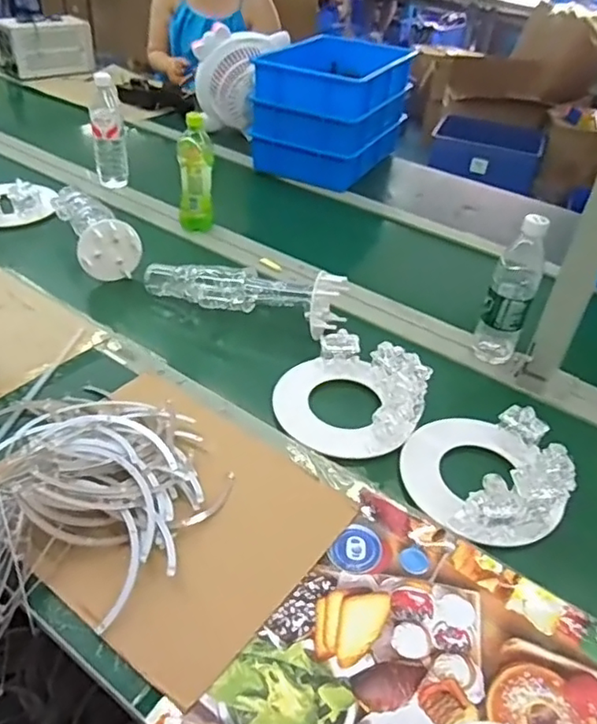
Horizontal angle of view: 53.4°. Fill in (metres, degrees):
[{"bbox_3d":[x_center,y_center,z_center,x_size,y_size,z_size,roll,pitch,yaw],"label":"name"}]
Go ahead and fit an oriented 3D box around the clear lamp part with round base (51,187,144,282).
[{"bbox_3d":[-0.373,-0.247,1.083,0.100,0.097,0.236,-17,45,-26],"label":"clear lamp part with round base"}]

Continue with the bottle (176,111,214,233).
[{"bbox_3d":[-0.199,-0.356,1.150,0.067,0.207,0.056,-7,42,-16],"label":"bottle"}]

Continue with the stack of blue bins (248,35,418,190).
[{"bbox_3d":[0.091,-0.655,1.519,0.315,0.281,0.348,19,41,15],"label":"stack of blue bins"}]

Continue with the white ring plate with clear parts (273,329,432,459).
[{"bbox_3d":[0.066,0.024,0.793,0.157,0.088,0.188,-23,48,-31],"label":"white ring plate with clear parts"}]

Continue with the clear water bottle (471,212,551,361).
[{"bbox_3d":[0.319,-0.107,0.886,0.063,0.223,0.064,19,41,15],"label":"clear water bottle"}]

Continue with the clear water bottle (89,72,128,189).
[{"bbox_3d":[-0.411,-0.486,1.290,0.070,0.234,0.061,-5,41,-13],"label":"clear water bottle"}]

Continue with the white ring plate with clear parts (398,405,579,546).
[{"bbox_3d":[0.224,0.111,0.710,0.184,0.083,0.176,4,40,-3],"label":"white ring plate with clear parts"}]

